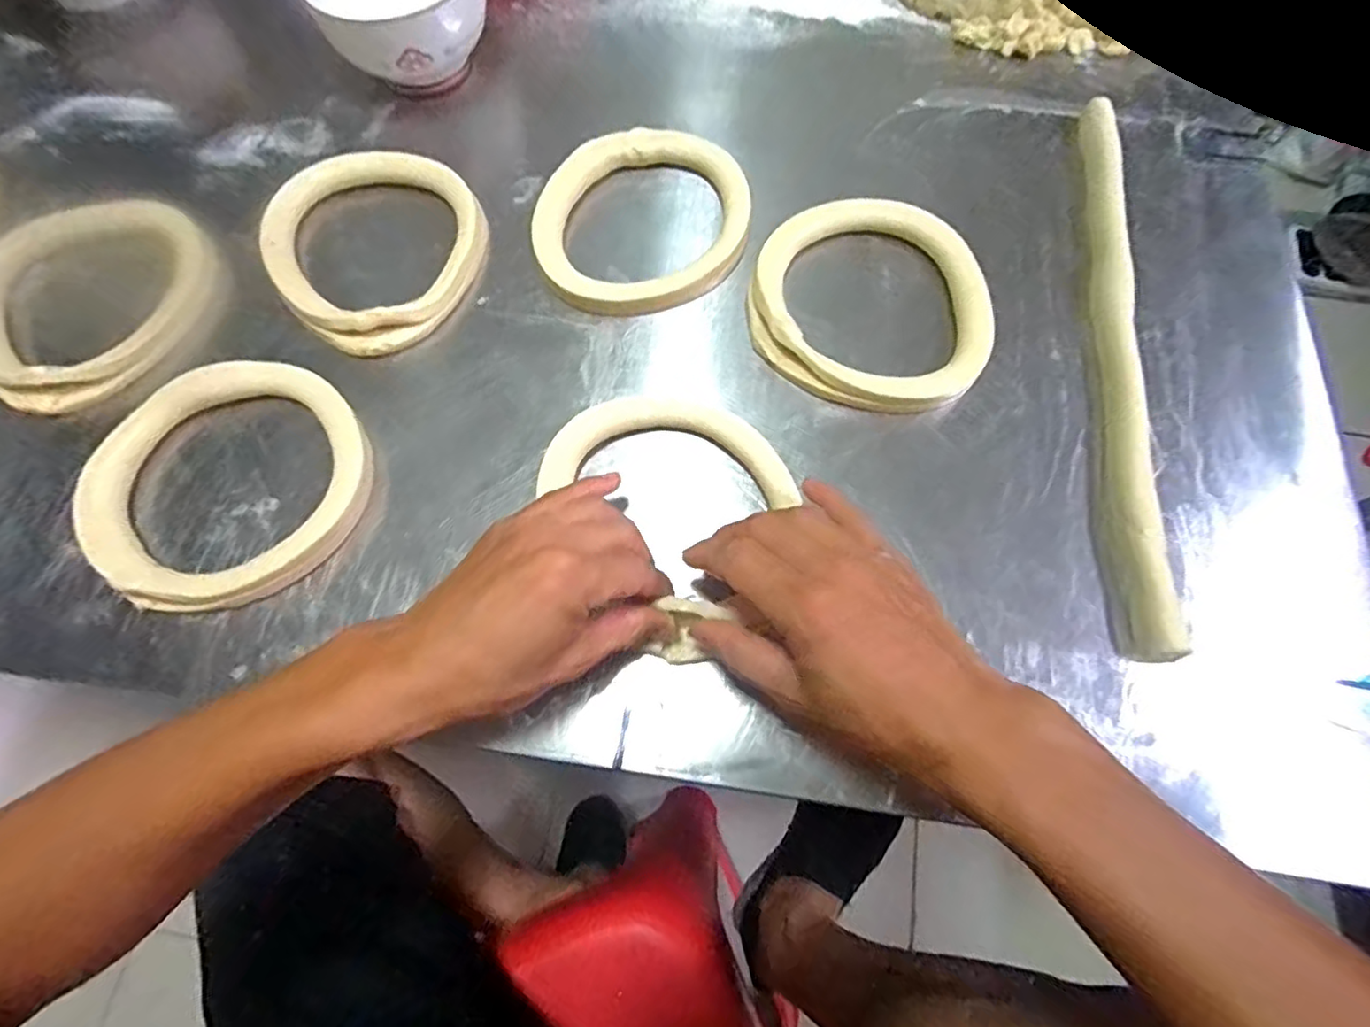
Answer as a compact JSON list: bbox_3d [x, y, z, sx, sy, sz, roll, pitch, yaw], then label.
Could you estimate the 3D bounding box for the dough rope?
[{"bbox_3d":[0.280,-0.114,0.403,0.024,0.029,0.410,8,68,4],"label":"dough rope"}]

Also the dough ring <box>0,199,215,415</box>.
[{"bbox_3d":[-0.419,-0.154,0.436,0.159,0.029,0.159,0,68,1],"label":"dough ring"}]

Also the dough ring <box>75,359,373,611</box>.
[{"bbox_3d":[-0.280,-0.023,0.381,0.156,0.022,0.162,0,68,1],"label":"dough ring"}]

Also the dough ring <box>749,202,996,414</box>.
[{"bbox_3d":[0.124,-0.143,0.415,0.156,0.031,0.150,0,68,1],"label":"dough ring"}]

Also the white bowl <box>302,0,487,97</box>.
[{"bbox_3d":[-0.224,-0.399,0.491,0.124,0.083,0.124,0,68,1],"label":"white bowl"}]

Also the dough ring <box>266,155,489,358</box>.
[{"bbox_3d":[-0.219,-0.191,0.444,0.145,0.029,0.165,-18,69,-6],"label":"dough ring"}]

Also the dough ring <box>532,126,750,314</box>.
[{"bbox_3d":[-0.030,-0.215,0.449,0.149,0.023,0.149,0,68,1],"label":"dough ring"}]

